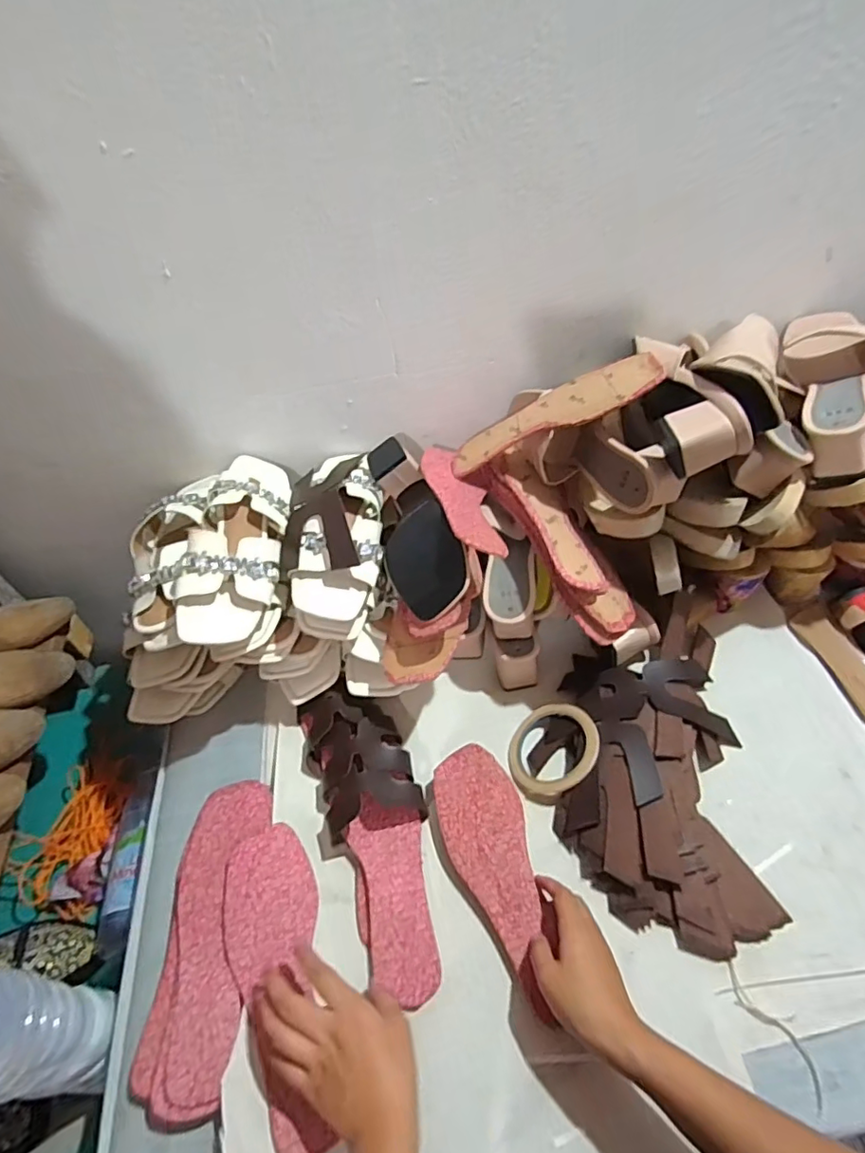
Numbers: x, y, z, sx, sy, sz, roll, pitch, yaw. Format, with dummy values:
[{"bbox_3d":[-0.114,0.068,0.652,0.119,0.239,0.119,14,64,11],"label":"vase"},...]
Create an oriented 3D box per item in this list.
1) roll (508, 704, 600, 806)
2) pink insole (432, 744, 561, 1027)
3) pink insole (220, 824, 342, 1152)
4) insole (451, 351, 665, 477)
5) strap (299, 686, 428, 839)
[{"bbox_3d":[0.131,0.185,0.613,0.097,0.018,0.097,-33,44,14],"label":"roll"},{"bbox_3d":[0.063,0.276,0.539,0.078,0.017,0.229,-16,55,-7],"label":"pink insole"},{"bbox_3d":[-0.138,0.351,0.497,0.082,0.014,0.241,-15,53,-7],"label":"pink insole"},{"bbox_3d":[0.124,-0.175,0.612,0.238,0.011,0.080,-18,41,34],"label":"insole"},{"bbox_3d":[-0.083,0.192,0.613,0.104,0.047,0.156,-19,50,-9],"label":"strap"}]

